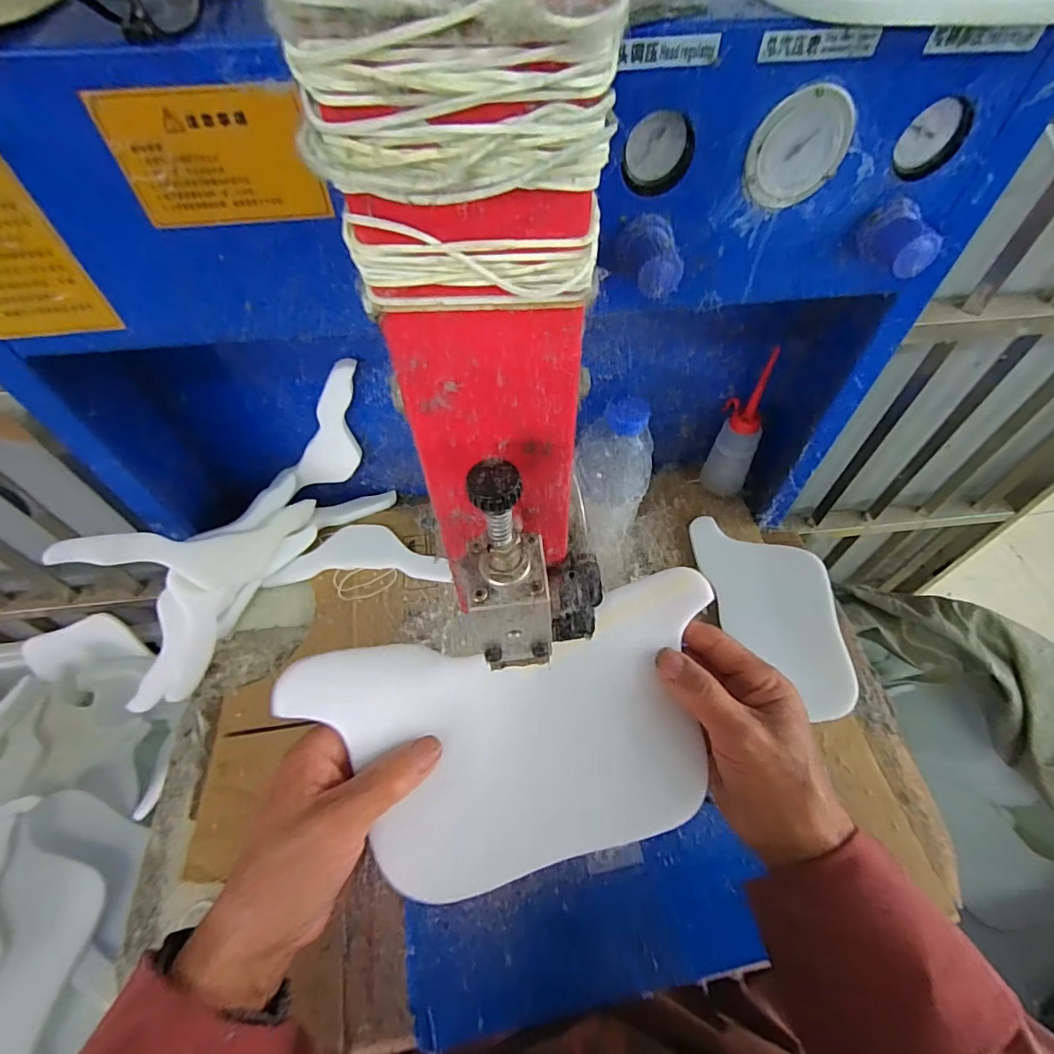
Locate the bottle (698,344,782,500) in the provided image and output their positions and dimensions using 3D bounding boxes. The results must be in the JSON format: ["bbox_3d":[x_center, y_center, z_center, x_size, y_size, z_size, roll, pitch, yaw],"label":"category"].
[{"bbox_3d":[0.246,-0.109,0.580,0.053,0.178,0.045,22,59,15],"label":"bottle"}]

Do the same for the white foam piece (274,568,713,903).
[{"bbox_3d":[0.006,0.120,0.296,0.239,0.041,0.139,-12,80,-12],"label":"white foam piece"}]

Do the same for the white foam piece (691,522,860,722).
[{"bbox_3d":[0.258,0.084,0.542,0.130,0.024,0.213,3,56,2],"label":"white foam piece"}]

